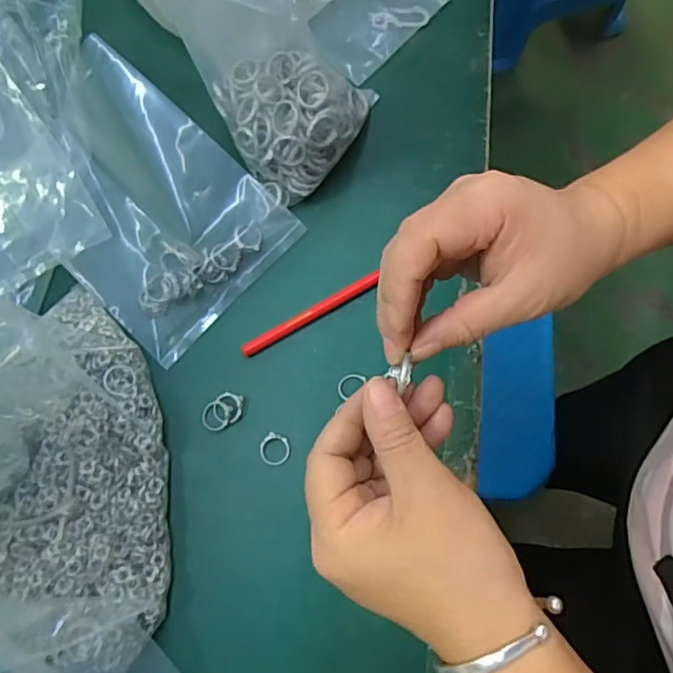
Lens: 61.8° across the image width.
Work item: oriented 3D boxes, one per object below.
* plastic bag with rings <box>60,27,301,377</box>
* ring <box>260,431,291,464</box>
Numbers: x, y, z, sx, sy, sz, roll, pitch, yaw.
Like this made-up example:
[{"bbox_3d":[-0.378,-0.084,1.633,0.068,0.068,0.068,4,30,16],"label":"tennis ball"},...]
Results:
[{"bbox_3d":[-0.148,-0.104,0.414,0.203,0.055,0.147,42,79,9],"label":"plastic bag with rings"},{"bbox_3d":[-0.044,0.080,0.397,0.022,0.004,0.022,0,76,-1],"label":"ring"}]

